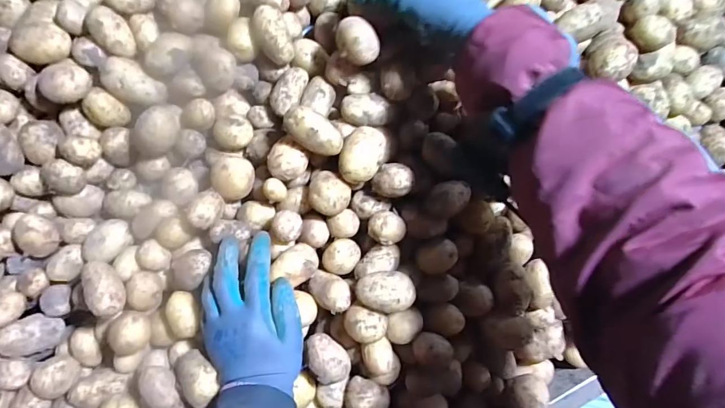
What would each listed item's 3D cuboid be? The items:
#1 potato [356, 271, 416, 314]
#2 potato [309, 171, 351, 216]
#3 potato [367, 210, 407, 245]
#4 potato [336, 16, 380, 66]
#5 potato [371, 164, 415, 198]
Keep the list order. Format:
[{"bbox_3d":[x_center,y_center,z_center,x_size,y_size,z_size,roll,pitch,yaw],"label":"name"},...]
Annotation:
[{"bbox_3d":[0.024,0.093,0.424,0.060,0.045,0.039,-1,91,-2],"label":"potato"},{"bbox_3d":[-0.036,-0.012,0.436,0.045,0.031,0.044,0,91,-2],"label":"potato"},{"bbox_3d":[0.028,0.026,0.438,0.042,0.030,0.035,0,91,-2],"label":"potato"},{"bbox_3d":[-0.005,-0.170,0.410,0.037,0.032,0.048,-41,92,-1],"label":"potato"},{"bbox_3d":[0.034,-0.026,0.439,0.042,0.035,0.037,15,90,-3],"label":"potato"}]

